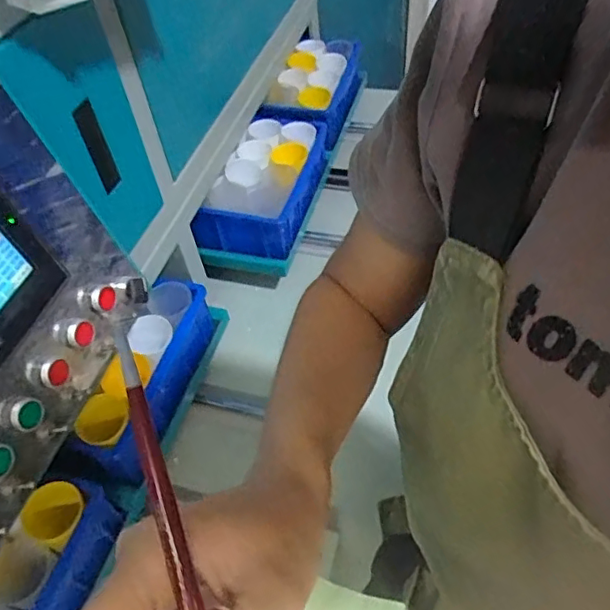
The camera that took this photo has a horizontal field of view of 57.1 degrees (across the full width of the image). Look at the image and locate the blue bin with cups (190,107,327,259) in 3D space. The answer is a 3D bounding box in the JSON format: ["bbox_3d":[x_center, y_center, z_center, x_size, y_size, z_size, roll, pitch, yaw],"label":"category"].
[{"bbox_3d":[-0.058,-0.220,1.008,0.146,0.111,0.328,15,54,17],"label":"blue bin with cups"}]

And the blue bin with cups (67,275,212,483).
[{"bbox_3d":[-0.211,0.083,0.776,0.091,0.132,0.264,17,67,19],"label":"blue bin with cups"}]

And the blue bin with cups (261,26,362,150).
[{"bbox_3d":[0.025,-0.440,1.152,0.142,0.091,0.290,13,53,16],"label":"blue bin with cups"}]

